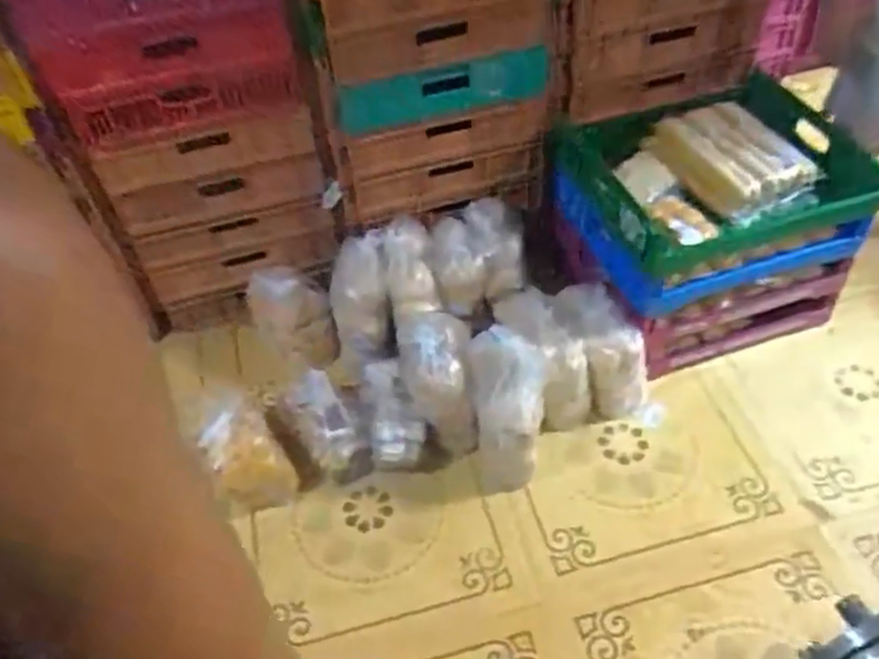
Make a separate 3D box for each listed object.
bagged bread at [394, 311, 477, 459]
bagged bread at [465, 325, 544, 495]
[{"bbox_3d":[0.006,0.123,1.637,0.160,0.314,0.131,-15,5,-9],"label":"bagged bread"},{"bbox_3d":[0.132,0.170,1.513,0.152,0.336,0.101,1,14,6],"label":"bagged bread"}]

